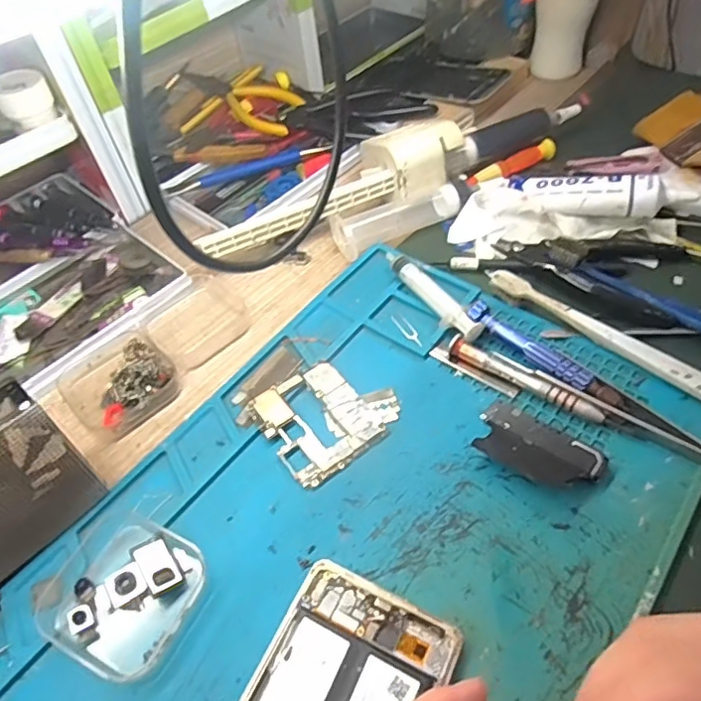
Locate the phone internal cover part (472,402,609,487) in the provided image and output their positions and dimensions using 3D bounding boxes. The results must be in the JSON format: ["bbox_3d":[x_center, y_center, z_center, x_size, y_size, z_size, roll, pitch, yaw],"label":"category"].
[{"bbox_3d":[0.098,0.052,0.297,0.065,0.008,0.037,28,60,24],"label":"phone internal cover part"}]

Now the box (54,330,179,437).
[{"bbox_3d":[-0.146,0.017,0.351,0.065,0.018,0.061,36,64,28],"label":"box"}]

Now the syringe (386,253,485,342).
[{"bbox_3d":[0.053,-0.036,0.368,0.016,0.015,0.089,-28,55,-15],"label":"syringe"}]

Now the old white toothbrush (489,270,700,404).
[{"bbox_3d":[0.163,-0.001,0.330,0.183,0.011,0.013,35,63,28],"label":"old white toothbrush"}]

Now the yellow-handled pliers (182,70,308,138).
[{"bbox_3d":[-0.096,-0.238,0.520,0.115,0.029,0.057,32,62,26],"label":"yellow-handled pliers"}]

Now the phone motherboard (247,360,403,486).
[{"bbox_3d":[-0.014,0.035,0.324,0.072,0.006,0.065,-34,57,-19],"label":"phone motherboard"}]

